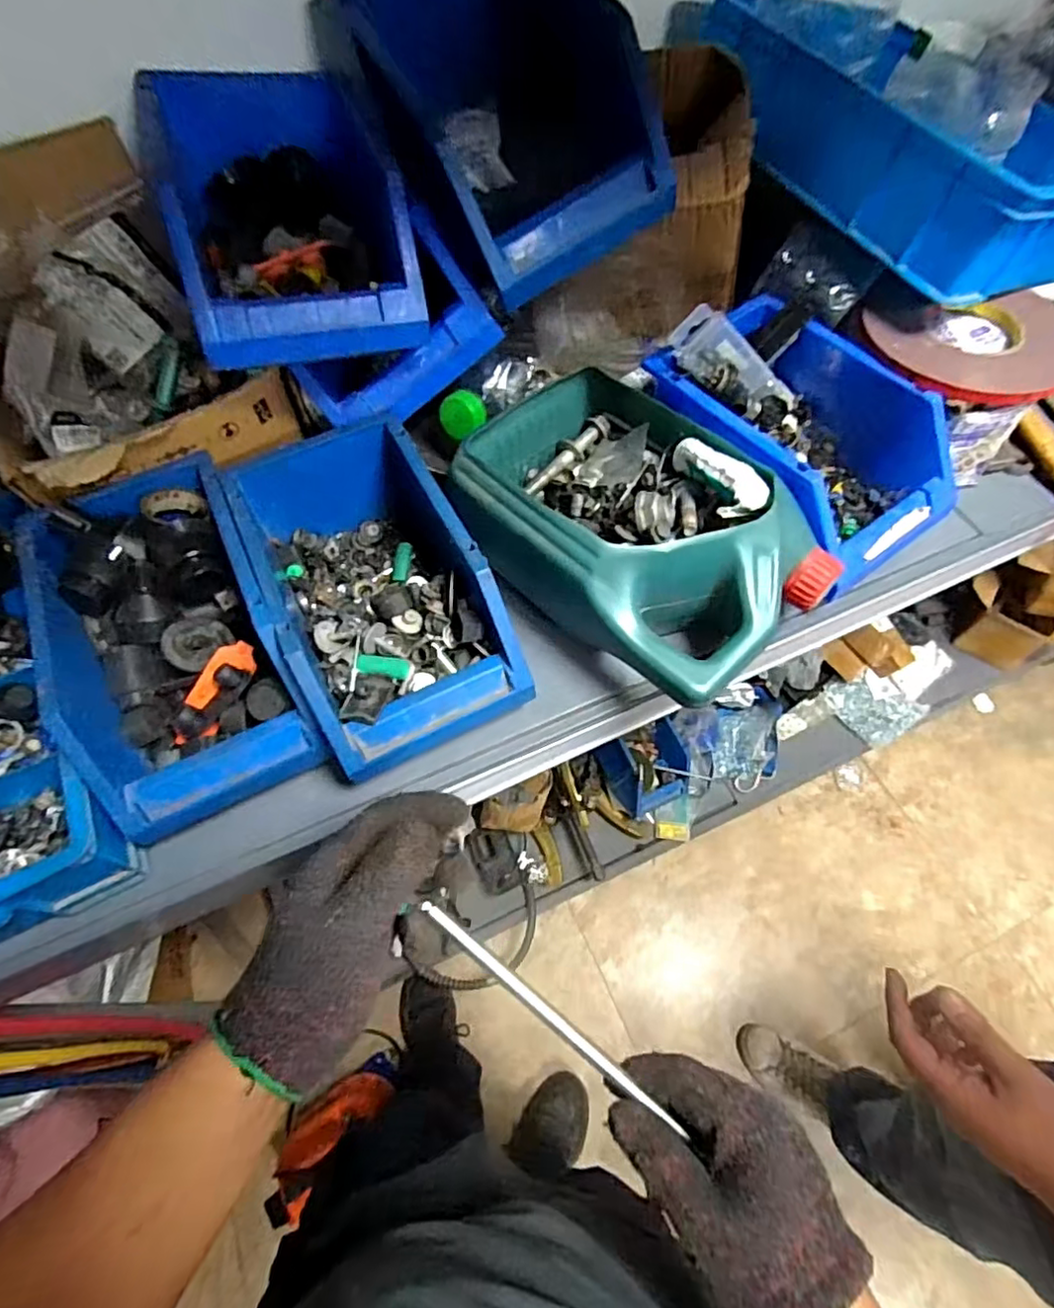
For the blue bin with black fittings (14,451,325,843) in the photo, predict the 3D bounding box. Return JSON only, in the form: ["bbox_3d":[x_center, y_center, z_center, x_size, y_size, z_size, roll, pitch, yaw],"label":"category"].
[{"bbox_3d":[-0.260,-0.014,0.456,0.147,0.090,0.251,-25,63,-11],"label":"blue bin with black fittings"}]

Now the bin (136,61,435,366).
[{"bbox_3d":[-0.182,-0.336,0.477,0.160,0.094,0.258,-19,62,-7],"label":"bin"}]

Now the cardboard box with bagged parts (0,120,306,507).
[{"bbox_3d":[-0.352,-0.253,0.490,0.222,0.150,0.242,-35,65,-16],"label":"cardboard box with bagged parts"}]

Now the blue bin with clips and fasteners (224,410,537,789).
[{"bbox_3d":[-0.119,-0.057,0.485,0.144,0.101,0.255,-24,63,-10],"label":"blue bin with clips and fasteners"}]

